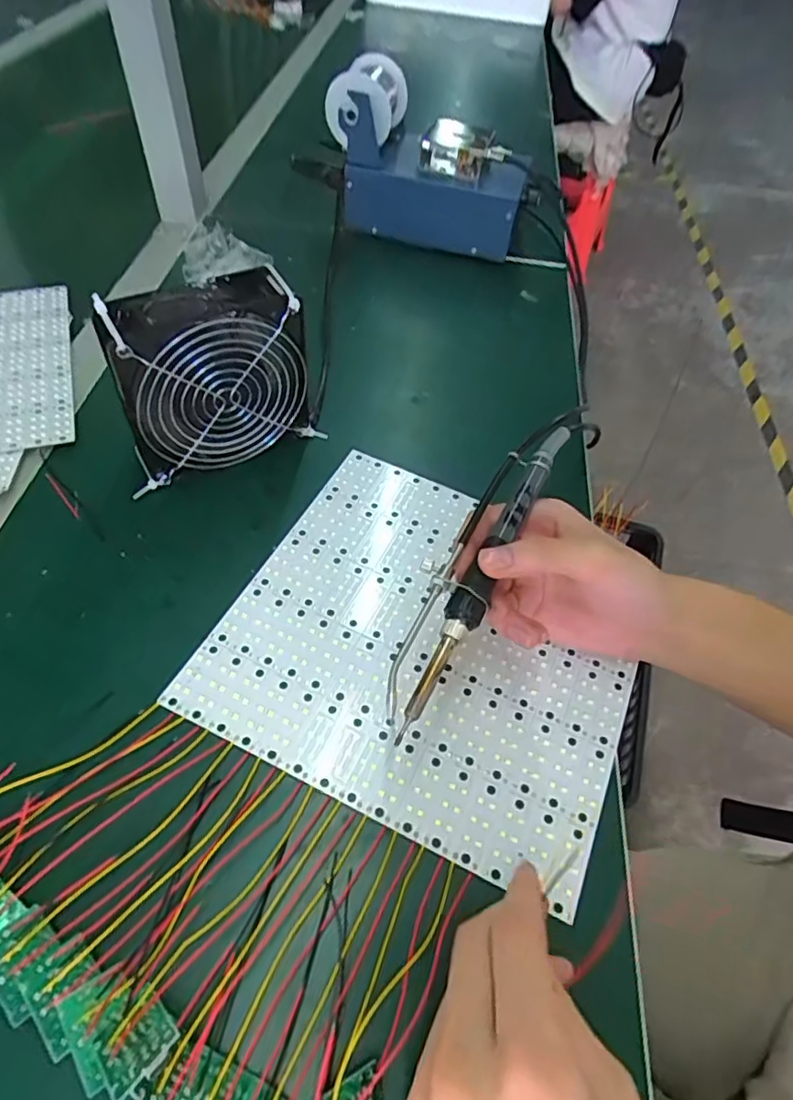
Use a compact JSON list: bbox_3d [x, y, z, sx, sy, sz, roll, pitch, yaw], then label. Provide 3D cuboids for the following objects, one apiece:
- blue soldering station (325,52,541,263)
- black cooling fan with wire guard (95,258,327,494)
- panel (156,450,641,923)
[{"bbox_3d":[0.035,-0.382,0.608,0.188,0.127,0.111,20,54,10],"label":"blue soldering station"},{"bbox_3d":[-0.119,-0.110,0.403,0.125,0.120,0.048,-20,57,-18],"label":"black cooling fan with wire guard"},{"bbox_3d":[0.024,0.052,0.375,0.236,0.006,0.221,23,55,12],"label":"panel"}]

